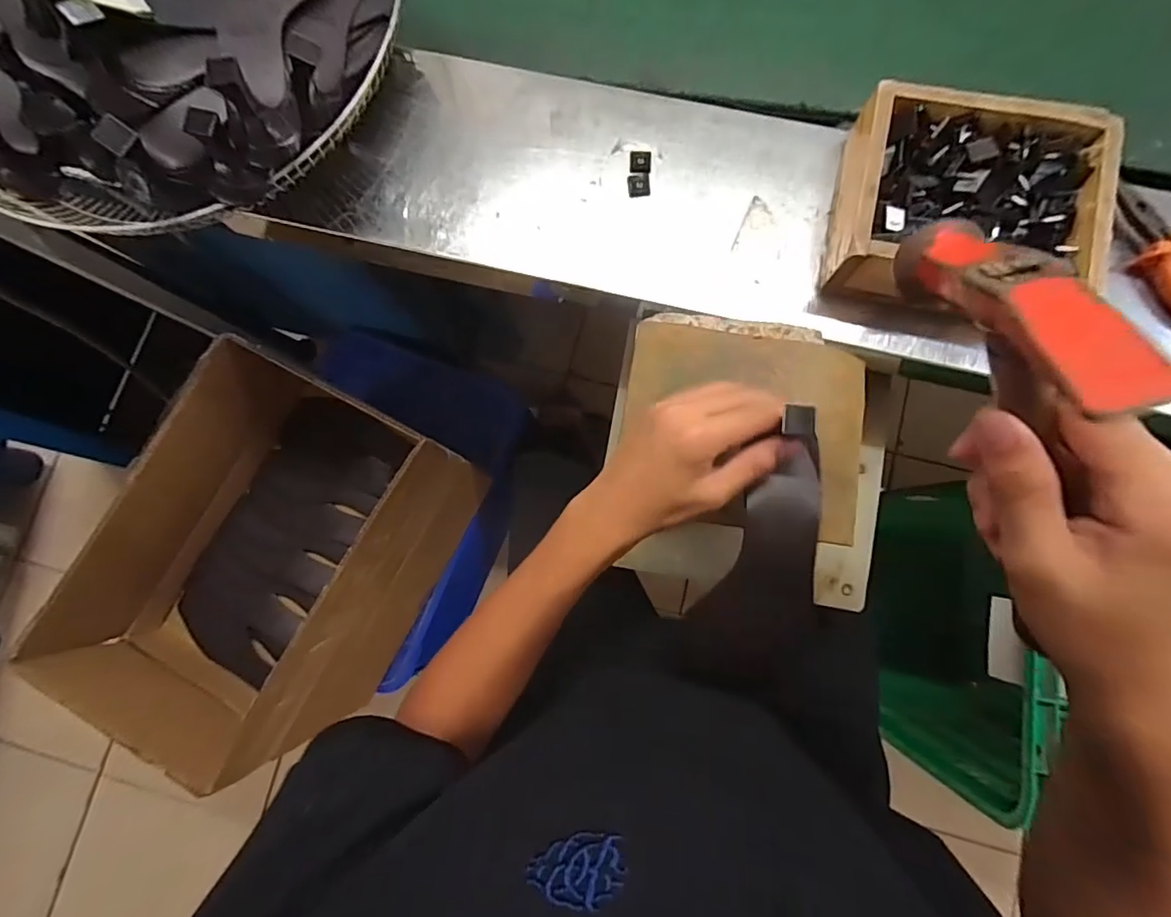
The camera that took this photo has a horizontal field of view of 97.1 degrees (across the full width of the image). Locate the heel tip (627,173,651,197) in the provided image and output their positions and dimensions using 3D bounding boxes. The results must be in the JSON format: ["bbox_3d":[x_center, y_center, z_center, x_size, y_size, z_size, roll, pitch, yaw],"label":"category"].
[{"bbox_3d":[0.047,-0.241,0.455,0.019,0.004,0.021,-4,82,2],"label":"heel tip"}]

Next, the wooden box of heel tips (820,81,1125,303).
[{"bbox_3d":[0.294,-0.199,0.408,0.180,0.057,0.144,12,83,4],"label":"wooden box of heel tips"}]

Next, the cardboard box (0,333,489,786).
[{"bbox_3d":[-0.417,0.142,0.732,0.319,0.301,0.477,29,85,6],"label":"cardboard box"}]

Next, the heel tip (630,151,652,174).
[{"bbox_3d":[0.049,-0.264,0.459,0.019,0.004,0.021,2,83,3],"label":"heel tip"}]

